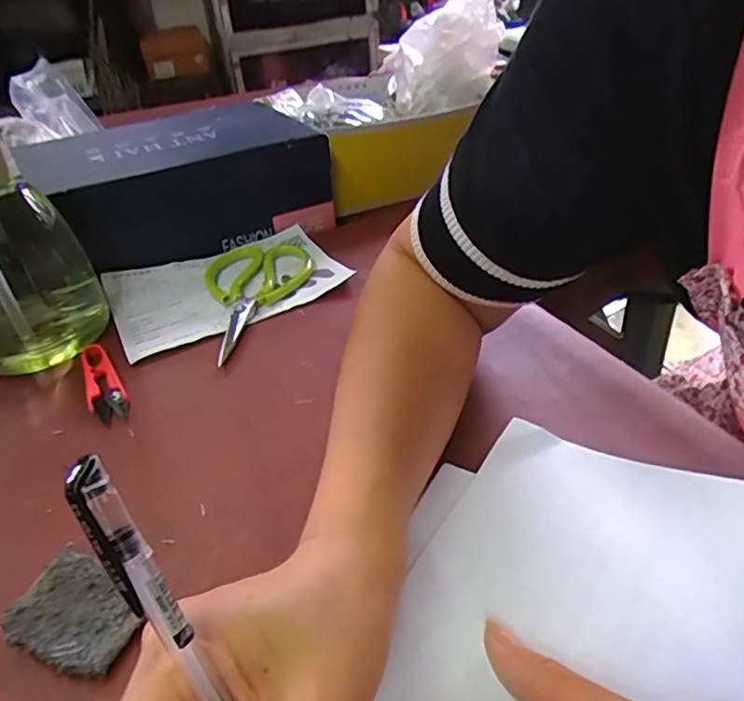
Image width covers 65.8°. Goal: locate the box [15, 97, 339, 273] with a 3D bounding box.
[{"bbox_3d":[-0.210,-0.191,0.657,0.296,0.109,0.208,-26,39,-25],"label":"box"}]

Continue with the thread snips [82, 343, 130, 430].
[{"bbox_3d":[-0.208,0.024,0.439,0.026,0.009,0.100,-25,39,-24],"label":"thread snips"}]

